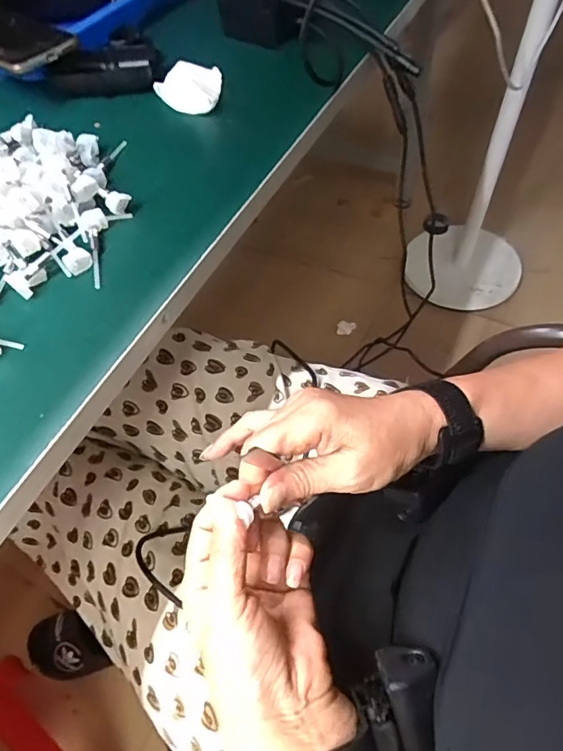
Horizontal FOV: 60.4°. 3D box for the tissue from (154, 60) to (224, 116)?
[{"bbox_3d":[-0.090,-0.280,0.472,0.062,0.021,0.081,-1,57,5],"label":"tissue"}]

